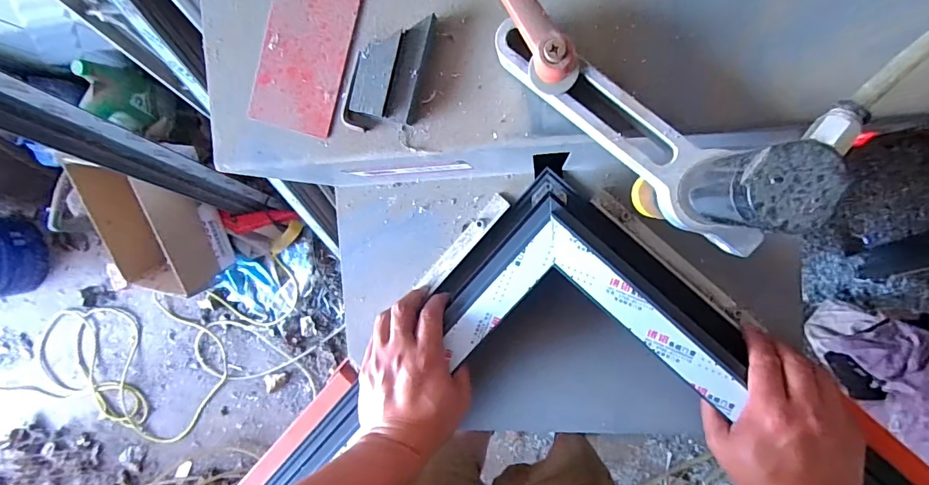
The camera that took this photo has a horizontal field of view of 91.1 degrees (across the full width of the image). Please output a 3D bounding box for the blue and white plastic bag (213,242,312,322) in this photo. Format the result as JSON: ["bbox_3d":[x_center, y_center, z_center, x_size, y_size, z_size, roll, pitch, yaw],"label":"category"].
[{"bbox_3d":[-0.606,0.136,1.394,0.333,0.048,0.220,-12,92,9],"label":"blue and white plastic bag"}]

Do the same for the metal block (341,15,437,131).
[{"bbox_3d":[-0.052,-0.114,0.306,0.047,0.016,0.079,18,96,7],"label":"metal block"}]

